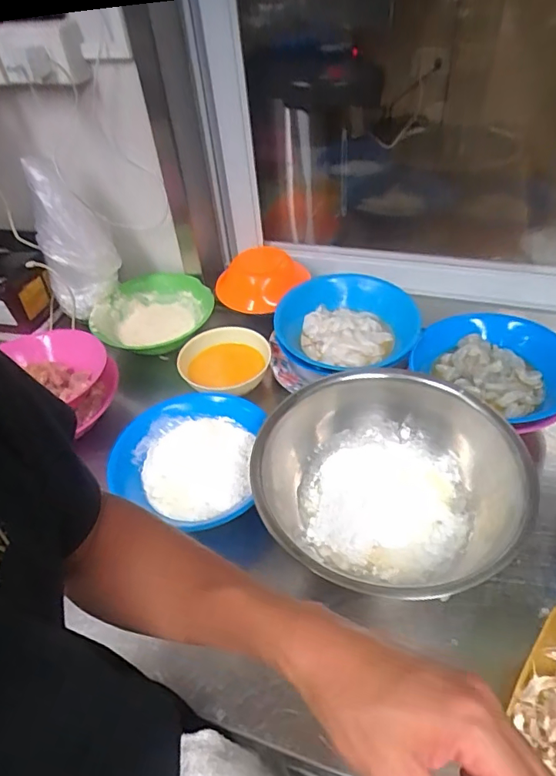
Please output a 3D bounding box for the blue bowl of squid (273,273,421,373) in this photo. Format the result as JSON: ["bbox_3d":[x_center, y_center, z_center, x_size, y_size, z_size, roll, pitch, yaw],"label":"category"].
[{"bbox_3d":[0.098,-0.090,0.766,0.193,0.073,0.209,-3,44,3],"label":"blue bowl of squid"}]

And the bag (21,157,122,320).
[{"bbox_3d":[-0.327,-0.231,0.793,0.118,0.237,0.059,-21,46,-15],"label":"bag"}]

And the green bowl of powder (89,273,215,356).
[{"bbox_3d":[-0.220,-0.118,0.886,0.209,0.083,0.173,-4,44,1],"label":"green bowl of powder"}]

